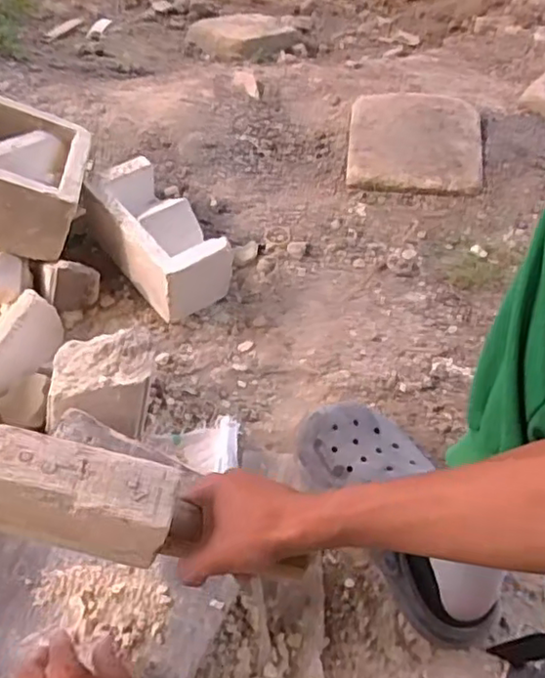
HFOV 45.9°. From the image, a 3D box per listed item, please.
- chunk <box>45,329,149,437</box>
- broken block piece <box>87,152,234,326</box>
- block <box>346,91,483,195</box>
[{"bbox_3d":[-0.187,0.055,0.720,0.111,0.100,0.100,2,54,-2],"label":"chunk"},{"bbox_3d":[-0.154,-0.138,0.856,0.099,0.099,0.207,-32,65,-24],"label":"broken block piece"},{"bbox_3d":[0.223,-0.314,1.000,0.200,0.043,0.206,8,56,0],"label":"block"}]

